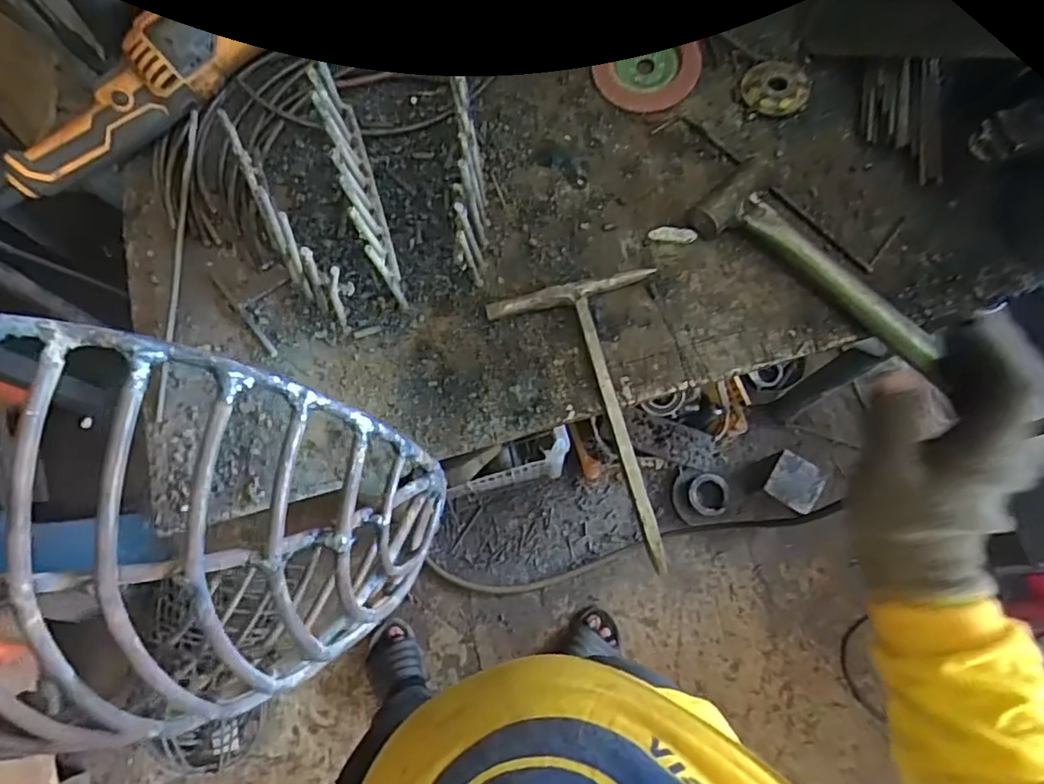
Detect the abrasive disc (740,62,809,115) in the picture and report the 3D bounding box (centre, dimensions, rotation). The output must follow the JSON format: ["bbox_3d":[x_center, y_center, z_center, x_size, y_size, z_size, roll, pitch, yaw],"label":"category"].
[{"bbox_3d":[0.214,-0.258,0.517,0.053,0.013,0.051,0,74,1],"label":"abrasive disc"}]

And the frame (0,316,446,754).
[{"bbox_3d":[-0.131,0.052,0.205,0.174,0.125,0.117,10,75,4],"label":"frame"}]

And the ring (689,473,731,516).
[{"bbox_3d":[0.390,0.211,1.256,0.088,0.016,0.086,-1,95,-8],"label":"ring"}]

